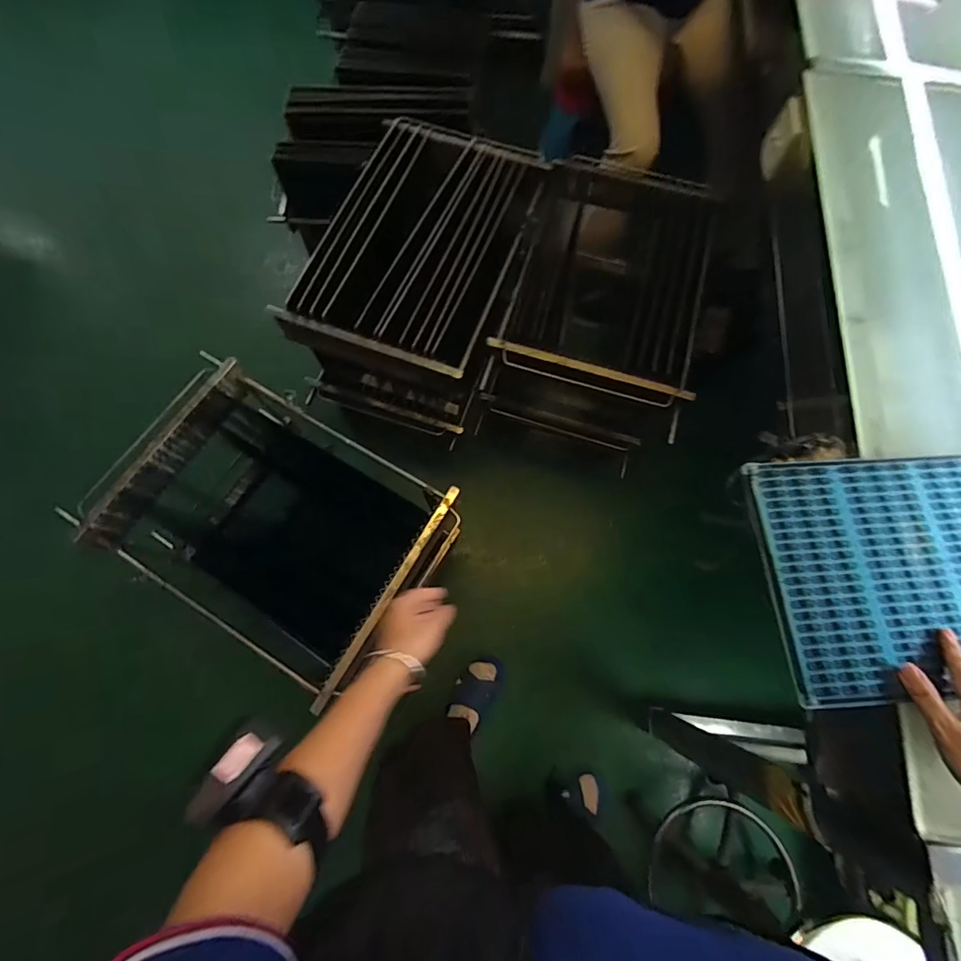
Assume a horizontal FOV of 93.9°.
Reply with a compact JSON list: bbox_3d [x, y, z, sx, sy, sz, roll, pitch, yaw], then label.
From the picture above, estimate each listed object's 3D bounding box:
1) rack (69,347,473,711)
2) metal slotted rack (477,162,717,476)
[{"bbox_3d":[-0.382,0.087,0.903,0.555,0.271,0.389,30,74,8],"label":"rack"},{"bbox_3d":[0.292,-0.437,1.096,0.419,0.366,0.642,18,72,4],"label":"metal slotted rack"}]

